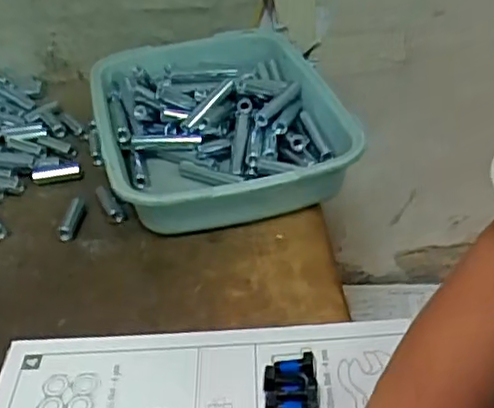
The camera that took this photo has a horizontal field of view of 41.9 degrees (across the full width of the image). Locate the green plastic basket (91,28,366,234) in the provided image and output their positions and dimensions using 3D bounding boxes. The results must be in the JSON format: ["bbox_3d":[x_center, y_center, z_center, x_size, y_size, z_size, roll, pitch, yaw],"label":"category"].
[{"bbox_3d":[-0.029,-0.090,0.677,0.237,0.064,0.313,-10,38,-10],"label":"green plastic basket"}]

